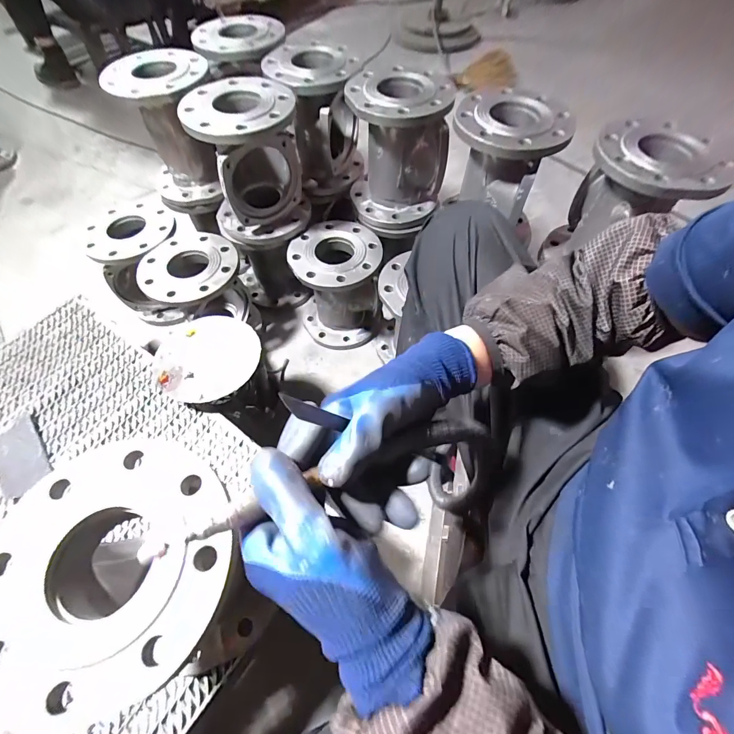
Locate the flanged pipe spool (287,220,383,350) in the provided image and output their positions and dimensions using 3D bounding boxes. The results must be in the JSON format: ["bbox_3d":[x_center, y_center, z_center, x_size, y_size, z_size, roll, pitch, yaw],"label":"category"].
[{"bbox_3d":[-0.068,-0.183,0.876,0.192,0.234,0.188,0,58,0],"label":"flanged pipe spool"}]

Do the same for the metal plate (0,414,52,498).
[{"bbox_3d":[-0.524,0.133,0.555,0.062,0.006,0.125,-35,64,-18],"label":"metal plate"}]

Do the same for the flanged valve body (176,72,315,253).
[{"bbox_3d":[-0.218,-0.374,0.708,0.191,0.256,0.163,-14,59,-8],"label":"flanged valve body"}]

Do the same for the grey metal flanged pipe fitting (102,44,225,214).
[{"bbox_3d":[-0.387,-0.479,0.771,0.182,0.261,0.170,-22,61,-13],"label":"grey metal flanged pipe fitting"}]

